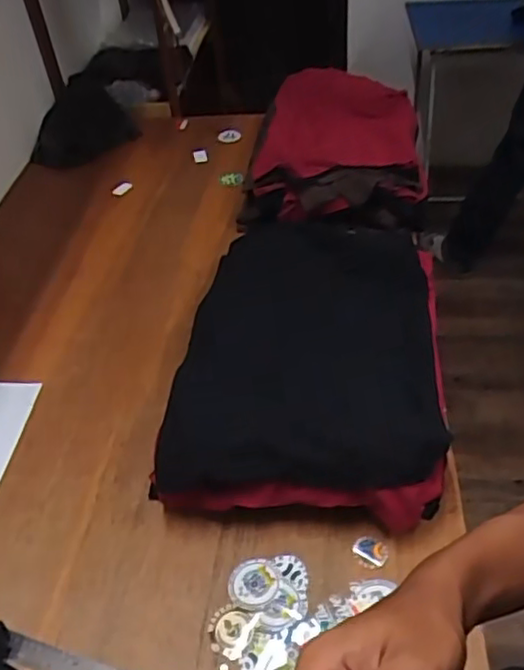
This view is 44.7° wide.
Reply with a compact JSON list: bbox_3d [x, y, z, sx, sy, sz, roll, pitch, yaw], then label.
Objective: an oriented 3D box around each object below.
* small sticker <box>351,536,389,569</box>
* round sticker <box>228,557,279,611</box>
[{"bbox_3d":[0.129,0.259,0.760,0.043,0.005,0.036,28,54,31],"label":"small sticker"},{"bbox_3d":[-0.010,0.288,0.740,0.058,0.004,0.058,-4,44,4],"label":"round sticker"}]

